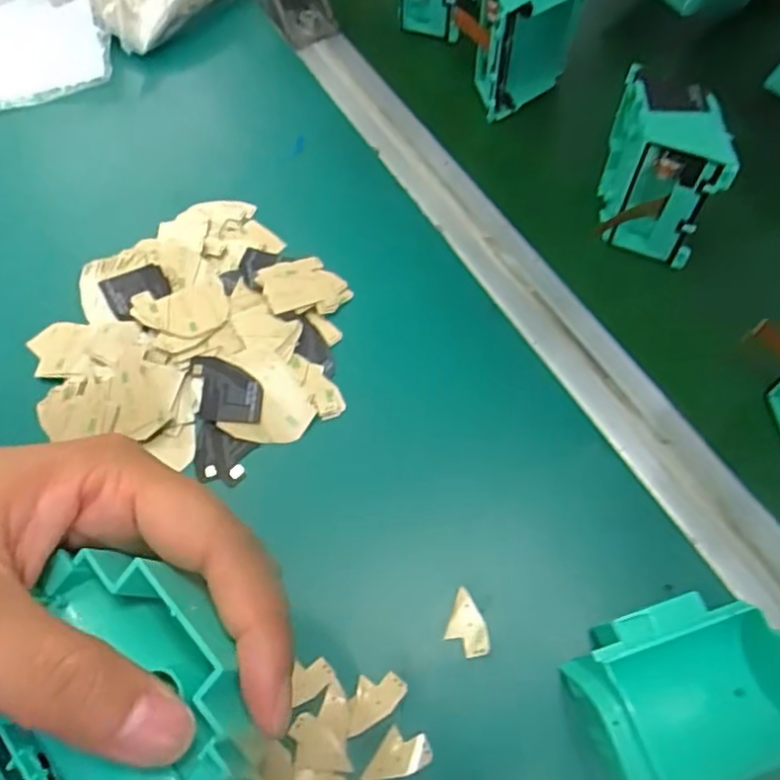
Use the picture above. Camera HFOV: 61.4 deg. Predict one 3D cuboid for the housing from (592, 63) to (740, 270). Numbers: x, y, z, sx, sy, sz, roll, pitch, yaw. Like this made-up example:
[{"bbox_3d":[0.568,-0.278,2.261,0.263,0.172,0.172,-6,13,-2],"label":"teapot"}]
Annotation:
[{"bbox_3d":[0.141,-0.119,0.344,0.046,0.077,0.072,9,61,6],"label":"housing"}]

